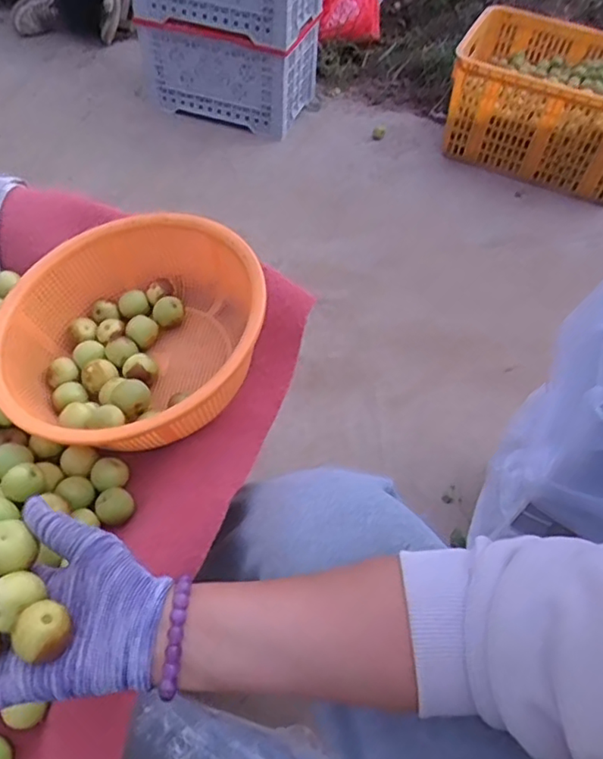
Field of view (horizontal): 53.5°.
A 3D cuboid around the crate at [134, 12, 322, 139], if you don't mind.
[{"bbox_3d":[-0.169,-0.780,1.471,0.349,0.229,0.255,24,54,12],"label":"crate"}]

